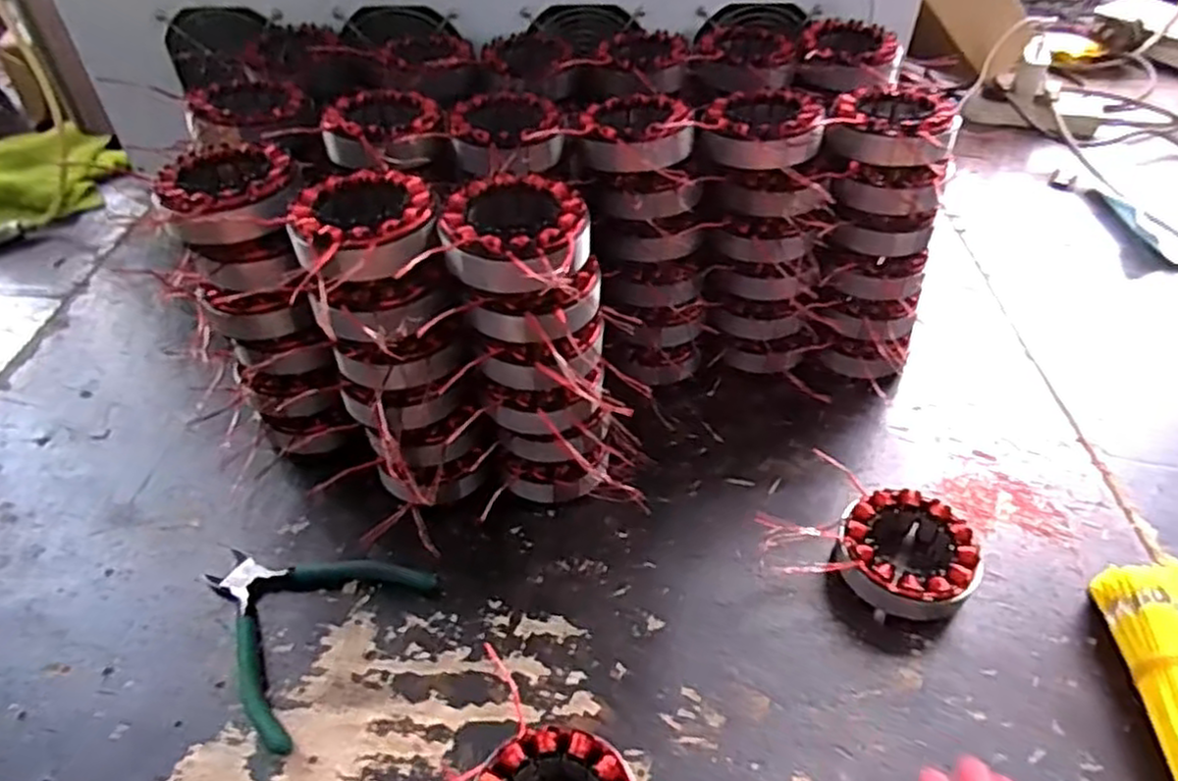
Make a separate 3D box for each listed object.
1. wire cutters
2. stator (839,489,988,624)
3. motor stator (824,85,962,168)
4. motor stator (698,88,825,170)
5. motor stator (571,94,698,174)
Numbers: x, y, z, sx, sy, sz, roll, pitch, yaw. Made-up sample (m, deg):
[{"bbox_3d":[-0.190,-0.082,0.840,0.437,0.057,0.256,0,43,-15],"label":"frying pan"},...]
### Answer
[{"bbox_3d":[-0.195,0.144,0.479,0.127,0.011,0.135,23,49,22],"label":"wire cutters"},{"bbox_3d":[0.215,0.111,0.496,0.086,0.038,0.081,0,44,0],"label":"stator"},{"bbox_3d":[0.226,-0.193,0.543,0.086,0.044,0.086,21,48,20],"label":"motor stator"},{"bbox_3d":[0.130,-0.197,0.543,0.084,0.032,0.084,13,46,13],"label":"motor stator"},{"bbox_3d":[0.032,-0.193,0.538,0.081,0.034,0.081,-10,45,-10],"label":"motor stator"}]

